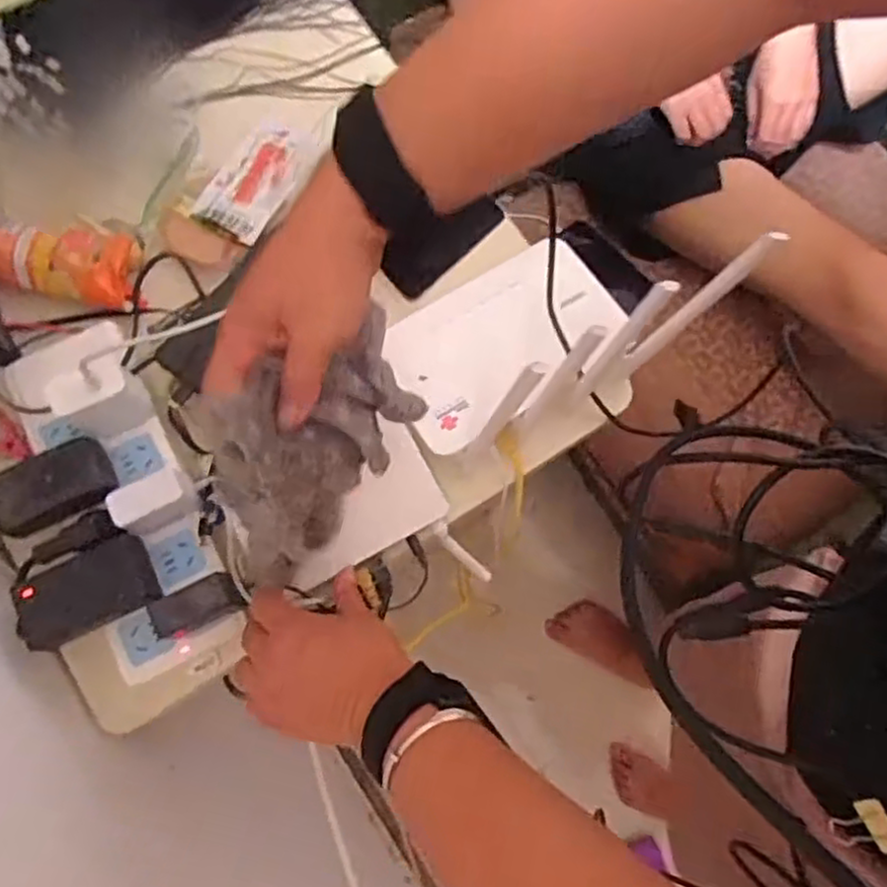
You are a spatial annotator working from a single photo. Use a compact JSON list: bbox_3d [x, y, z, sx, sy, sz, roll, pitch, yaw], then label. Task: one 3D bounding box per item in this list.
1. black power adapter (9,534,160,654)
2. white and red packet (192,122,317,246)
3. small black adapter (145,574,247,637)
[{"bbox_3d":[-0.247,0.106,0.499,0.091,0.048,0.057,-18,77,-5],"label":"black power adapter"},{"bbox_3d":[-0.162,-0.232,0.620,0.067,0.008,0.126,20,67,8],"label":"white and red packet"},{"bbox_3d":[-0.169,0.113,0.498,0.056,0.049,0.030,-26,78,-7],"label":"small black adapter"}]

